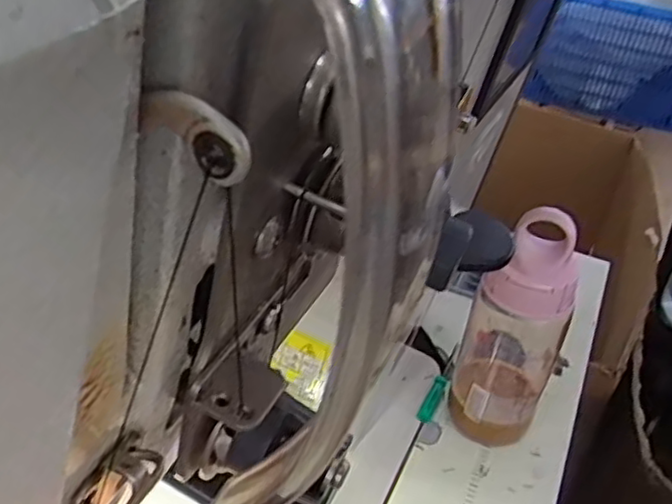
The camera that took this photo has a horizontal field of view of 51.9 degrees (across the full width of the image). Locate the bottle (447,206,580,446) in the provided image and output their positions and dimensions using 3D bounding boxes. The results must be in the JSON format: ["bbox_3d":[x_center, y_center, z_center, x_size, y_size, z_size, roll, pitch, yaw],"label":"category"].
[{"bbox_3d":[0.136,0.054,0.521,0.066,0.197,0.083,16,37,11],"label":"bottle"}]

